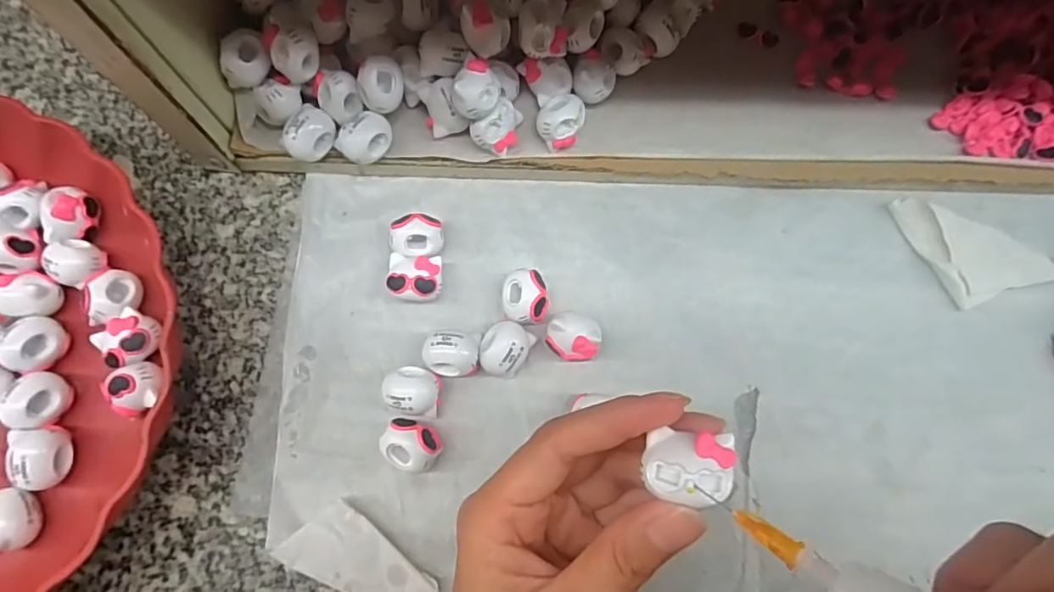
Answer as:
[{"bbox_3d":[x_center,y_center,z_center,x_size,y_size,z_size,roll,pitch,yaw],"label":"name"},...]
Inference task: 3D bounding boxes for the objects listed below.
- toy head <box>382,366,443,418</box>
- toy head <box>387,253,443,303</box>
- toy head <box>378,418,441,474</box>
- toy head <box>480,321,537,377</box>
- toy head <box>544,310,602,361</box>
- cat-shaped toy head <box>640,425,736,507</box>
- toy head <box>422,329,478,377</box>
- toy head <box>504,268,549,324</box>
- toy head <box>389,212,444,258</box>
[{"bbox_3d":[-0.051,0.043,0.254,0.025,0.019,0.022,3,75,-1],"label":"toy head"},{"bbox_3d":[-0.053,-0.007,0.266,0.025,0.020,0.024,-2,75,-2],"label":"toy head"},{"bbox_3d":[-0.051,0.067,0.248,0.025,0.019,0.021,32,77,7],"label":"toy head"},{"bbox_3d":[-0.011,0.025,0.260,0.022,0.020,0.024,27,76,5],"label":"toy head"},{"bbox_3d":[0.022,0.020,0.262,0.025,0.019,0.024,0,75,-2],"label":"toy head"},{"bbox_3d":[0.046,0.048,0.157,0.023,0.009,0.019,8,75,0],"label":"cat-shaped toy head"},{"bbox_3d":[-0.035,0.027,0.259,0.025,0.020,0.020,3,75,-1],"label":"toy head"},{"bbox_3d":[-0.001,0.002,0.266,0.021,0.020,0.025,-14,76,-5],"label":"toy head"},{"bbox_3d":[-0.053,-0.028,0.272,0.024,0.018,0.020,-5,75,-3],"label":"toy head"}]

